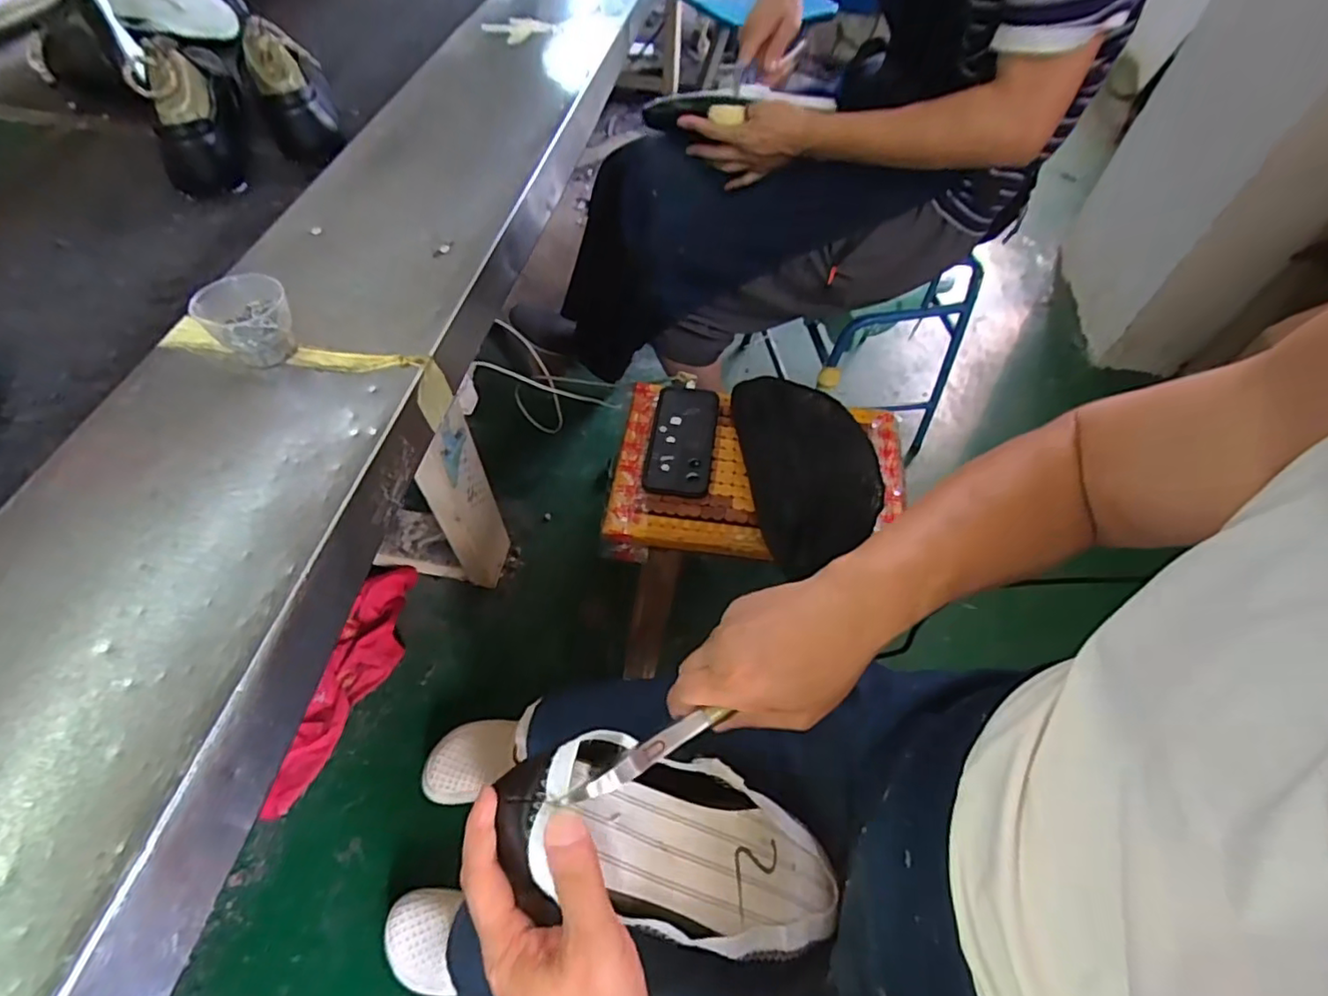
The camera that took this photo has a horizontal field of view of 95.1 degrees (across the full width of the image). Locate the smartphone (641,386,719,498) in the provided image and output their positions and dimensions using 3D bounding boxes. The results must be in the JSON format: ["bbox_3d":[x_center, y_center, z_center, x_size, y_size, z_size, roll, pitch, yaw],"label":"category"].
[{"bbox_3d":[0.024,-0.078,0.775,0.081,0.014,0.177,8,56,3],"label":"smartphone"}]

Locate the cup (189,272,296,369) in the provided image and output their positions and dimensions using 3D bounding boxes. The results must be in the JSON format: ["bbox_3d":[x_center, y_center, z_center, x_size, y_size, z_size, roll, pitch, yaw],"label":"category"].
[{"bbox_3d":[-0.330,-0.142,0.489,0.061,0.054,0.060,1,56,-2],"label":"cup"}]

